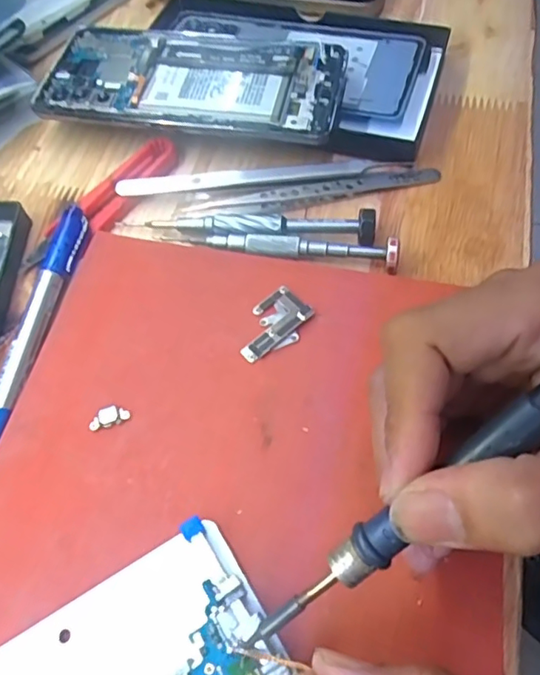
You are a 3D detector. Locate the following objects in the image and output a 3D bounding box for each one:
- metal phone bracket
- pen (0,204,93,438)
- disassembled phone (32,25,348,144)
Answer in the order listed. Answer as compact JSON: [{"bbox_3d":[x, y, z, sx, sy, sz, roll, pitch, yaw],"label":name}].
[{"bbox_3d":[0.001,-0.005,0.239,0.024,0.004,0.037,38,69,20],"label":"metal phone bracket"},{"bbox_3d":[-0.106,-0.006,0.241,0.013,0.009,0.128,10,62,7],"label":"pen"},{"bbox_3d":[-0.042,-0.140,0.297,0.158,0.007,0.075,9,64,8],"label":"disassembled phone"}]

